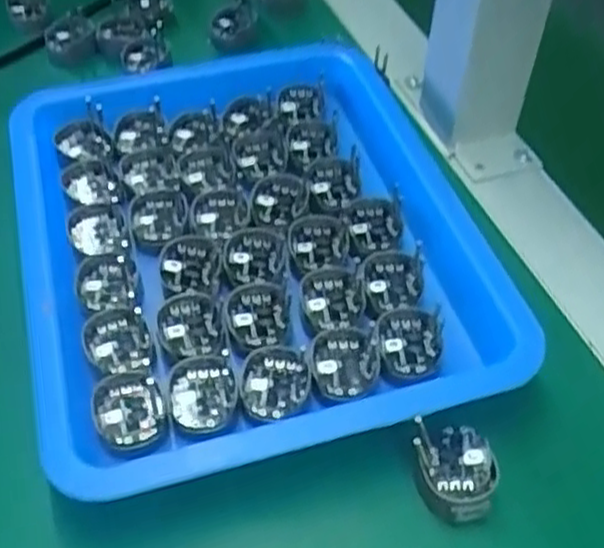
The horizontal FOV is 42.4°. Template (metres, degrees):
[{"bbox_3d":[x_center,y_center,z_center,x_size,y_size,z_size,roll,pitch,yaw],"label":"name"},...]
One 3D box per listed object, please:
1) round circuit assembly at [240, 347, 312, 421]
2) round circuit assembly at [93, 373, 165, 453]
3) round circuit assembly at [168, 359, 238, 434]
[{"bbox_3d":[-0.009,0.038,0.278,0.024,0.006,0.028,1,47,-1],"label":"round circuit assembly"},{"bbox_3d":[-0.060,0.048,0.270,0.024,0.006,0.030,-9,48,-11],"label":"round circuit assembly"},{"bbox_3d":[-0.035,0.042,0.274,0.023,0.009,0.027,-9,48,-11],"label":"round circuit assembly"}]

